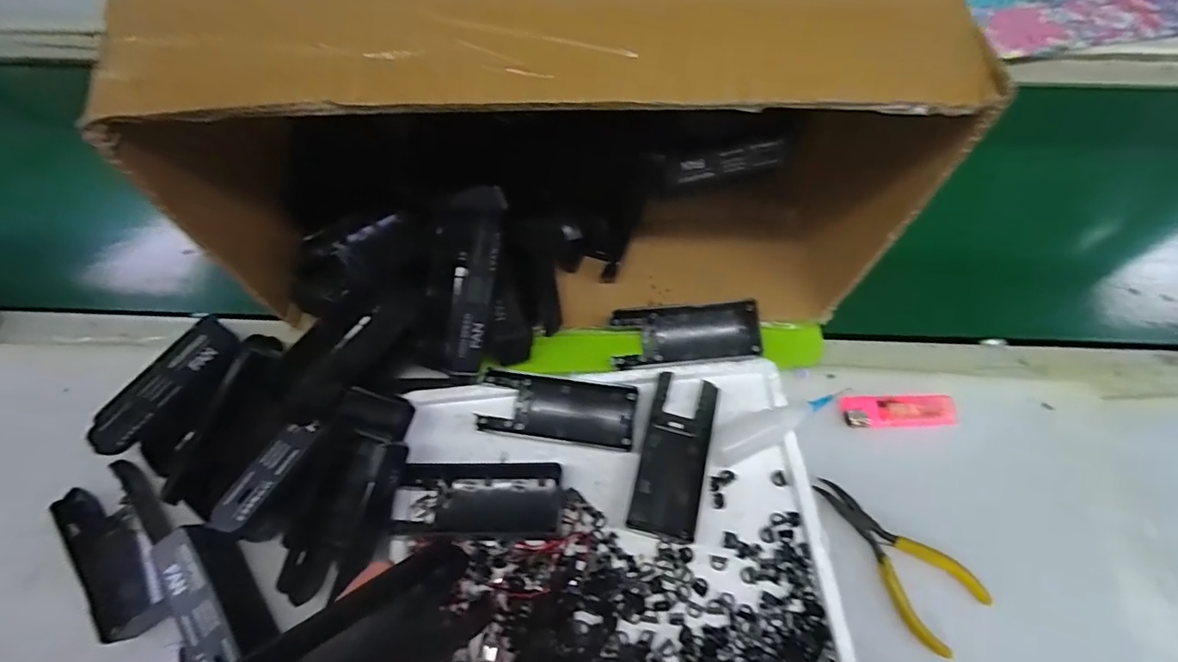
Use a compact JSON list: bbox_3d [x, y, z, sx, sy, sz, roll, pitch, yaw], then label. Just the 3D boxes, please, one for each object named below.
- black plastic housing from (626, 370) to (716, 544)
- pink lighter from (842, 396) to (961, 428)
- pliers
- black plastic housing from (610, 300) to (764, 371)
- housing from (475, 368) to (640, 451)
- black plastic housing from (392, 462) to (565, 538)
[{"bbox_3d":[0.058,0.083,0.352,0.043,0.025,0.103,13,65,6],"label":"black plastic housing"},{"bbox_3d":[0.228,0.059,0.385,0.082,0.011,0.023,-2,65,-1],"label":"pink lighter"},{"bbox_3d":[0.202,0.147,0.349,0.055,0.012,0.114,-37,70,-17],"label":"pliers"},{"bbox_3d":[0.071,0.001,0.387,0.103,0.028,0.045,-6,65,-3],"label":"black plastic housing"},{"bbox_3d":[-0.020,0.052,0.360,0.104,0.028,0.044,8,65,3],"label":"housing"},{"bbox_3d":[-0.070,0.110,0.341,0.104,0.011,0.044,-1,65,-1],"label":"black plastic housing"}]

